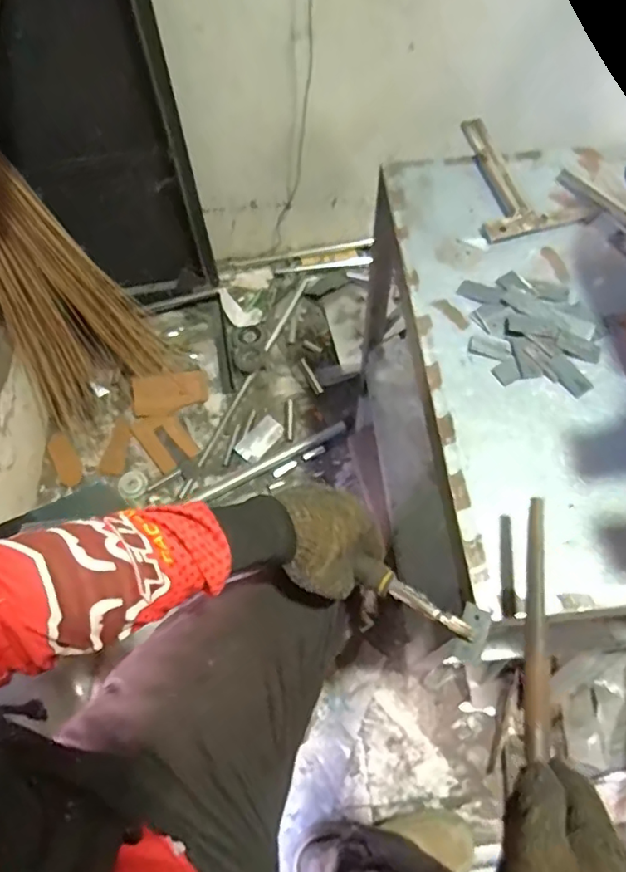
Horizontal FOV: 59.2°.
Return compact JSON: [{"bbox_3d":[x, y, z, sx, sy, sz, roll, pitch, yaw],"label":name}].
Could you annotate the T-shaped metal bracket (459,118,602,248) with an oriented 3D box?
[{"bbox_3d":[0.263,-0.344,0.725,0.148,0.014,0.203,-13,67,-9],"label":"T-shaped metal bracket"}]

